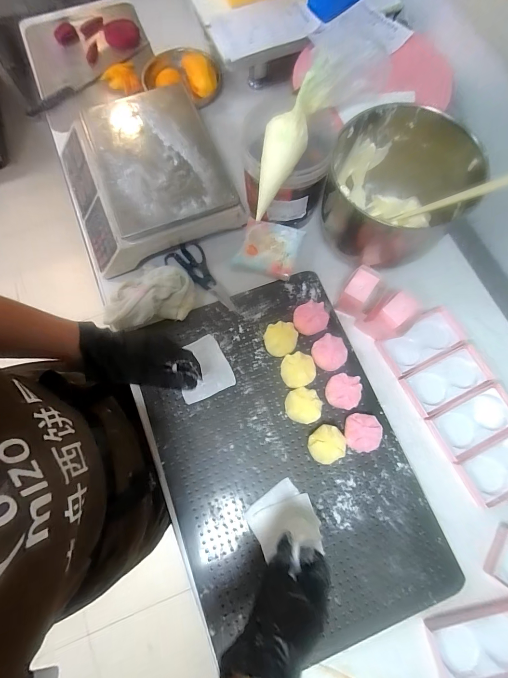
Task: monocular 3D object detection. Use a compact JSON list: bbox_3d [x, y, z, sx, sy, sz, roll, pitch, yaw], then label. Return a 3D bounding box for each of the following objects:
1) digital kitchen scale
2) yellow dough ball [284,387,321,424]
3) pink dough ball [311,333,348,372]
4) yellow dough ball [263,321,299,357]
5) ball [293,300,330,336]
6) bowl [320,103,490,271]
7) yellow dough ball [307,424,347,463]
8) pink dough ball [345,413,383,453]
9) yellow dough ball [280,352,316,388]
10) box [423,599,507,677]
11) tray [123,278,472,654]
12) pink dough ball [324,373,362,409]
[{"bbox_3d":[-0.230,-0.340,0.664,0.308,0.086,0.339,-23,75,-5],"label":"digital kitchen scale"},{"bbox_3d":[0.086,0.118,0.564,0.061,0.040,0.059,0,74,2],"label":"yellow dough ball"},{"bbox_3d":[0.138,0.027,0.588,0.060,0.037,0.060,0,74,2],"label":"pink dough ball"},{"bbox_3d":[0.050,0.001,0.596,0.059,0.040,0.062,0,74,2],"label":"yellow dough ball"},{"bbox_3d":[0.105,-0.038,0.599,0.065,0.052,0.054,-27,75,-6],"label":"ball"},{"bbox_3d":[0.233,-0.256,0.557,0.198,0.171,0.188,0,74,2],"label":"bowl"},{"bbox_3d":[0.123,0.180,0.541,0.059,0.048,0.058,0,74,2],"label":"yellow dough ball"},{"bbox_3d":[0.185,0.161,0.546,0.057,0.045,0.062,0,74,2],"label":"pink dough ball"},{"bbox_3d":[0.079,0.057,0.584,0.059,0.045,0.060,0,74,2],"label":"yellow dough ball"},{"bbox_3d":[0.328,0.441,0.460,0.138,0.030,0.085,-13,74,-2],"label":"box"},{"bbox_3d":[0.041,0.194,0.557,0.402,0.019,0.583,-20,75,-4],"label":"tray"},{"bbox_3d":[0.156,0.093,0.567,0.058,0.051,0.057,0,74,2],"label":"pink dough ball"}]

